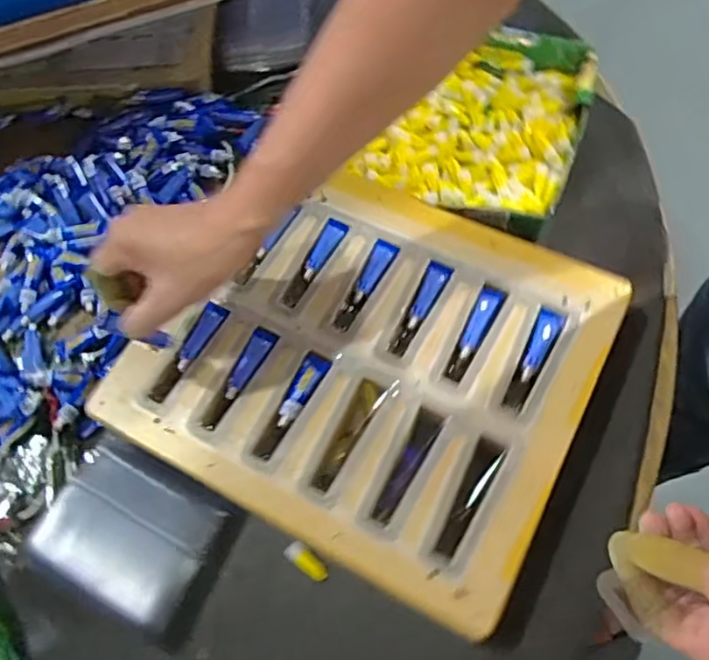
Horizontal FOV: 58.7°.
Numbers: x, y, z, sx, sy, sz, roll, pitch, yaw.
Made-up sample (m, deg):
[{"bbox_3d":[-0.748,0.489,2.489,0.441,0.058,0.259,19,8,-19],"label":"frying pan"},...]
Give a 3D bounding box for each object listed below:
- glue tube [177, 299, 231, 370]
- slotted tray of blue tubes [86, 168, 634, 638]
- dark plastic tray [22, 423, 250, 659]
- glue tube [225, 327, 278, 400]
[{"bbox_3d":[-0.126,0.005,0.514,0.018,0.008,0.060,31,81,15],"label":"glue tube"},{"bbox_3d":[0.012,0.021,0.507,0.323,0.046,0.293,26,70,16],"label":"slotted tray of blue tubes"},{"bbox_3d":[-0.165,0.150,0.472,0.142,0.021,0.103,26,70,16],"label":"dark plastic tray"},{"bbox_3d":[-0.082,0.027,0.503,0.020,0.007,0.061,21,69,14],"label":"glue tube"}]

